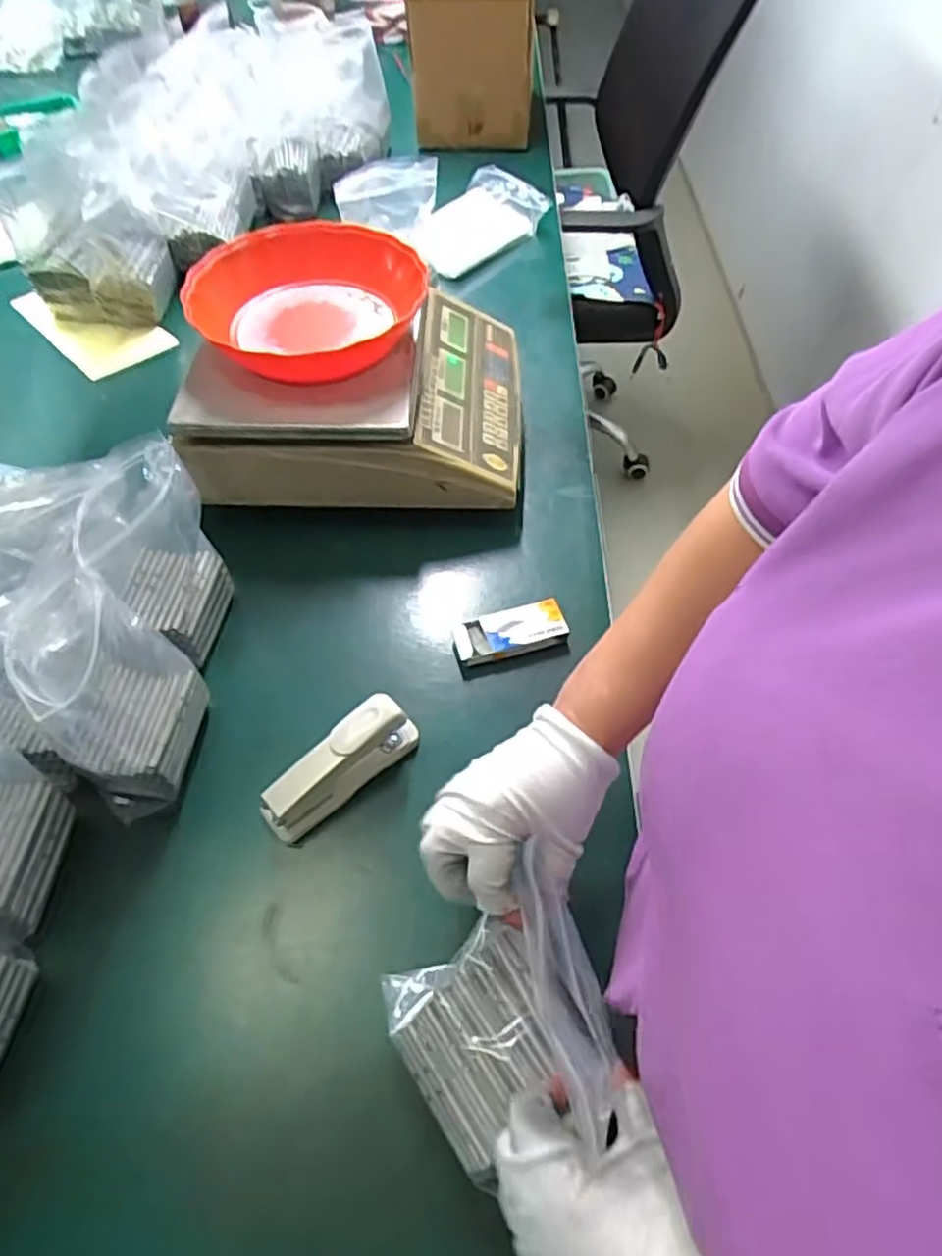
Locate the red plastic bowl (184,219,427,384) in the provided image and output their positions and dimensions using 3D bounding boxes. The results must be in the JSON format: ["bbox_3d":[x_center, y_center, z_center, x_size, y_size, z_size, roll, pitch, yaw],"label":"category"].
[{"bbox_3d":[-0.144,-0.293,0.647,0.192,0.055,0.204,0,55,0],"label":"red plastic bowl"}]

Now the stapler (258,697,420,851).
[{"bbox_3d":[-0.094,0.100,0.509,0.120,0.063,0.030,-37,63,-23],"label":"stapler"}]

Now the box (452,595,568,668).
[{"bbox_3d":[0.033,0.004,0.599,0.093,0.018,0.042,-14,57,-10],"label":"box"}]

